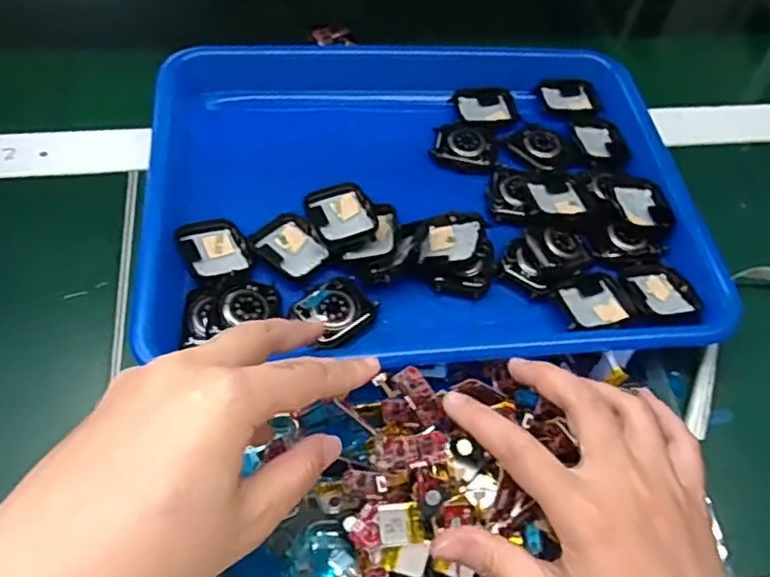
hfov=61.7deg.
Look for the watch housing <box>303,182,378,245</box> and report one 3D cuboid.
[{"bbox_3d":[-0.026,-0.043,0.386,0.036,0.012,0.041,-20,60,-17],"label":"watch housing"}]

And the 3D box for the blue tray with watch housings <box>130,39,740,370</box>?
[{"bbox_3d":[0.020,-0.070,0.406,0.322,0.034,0.254,-2,57,-6],"label":"blue tray with watch housings"}]

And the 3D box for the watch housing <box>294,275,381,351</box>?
[{"bbox_3d":[-0.027,0.011,0.356,0.040,0.011,0.035,-34,65,-24],"label":"watch housing"}]

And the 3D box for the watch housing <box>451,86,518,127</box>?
[{"bbox_3d":[0.071,-0.127,0.453,0.042,0.012,0.034,-8,57,-10],"label":"watch housing"}]

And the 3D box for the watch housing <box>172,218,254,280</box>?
[{"bbox_3d":[-0.098,-0.022,0.371,0.035,0.012,0.044,-25,62,-20],"label":"watch housing"}]

